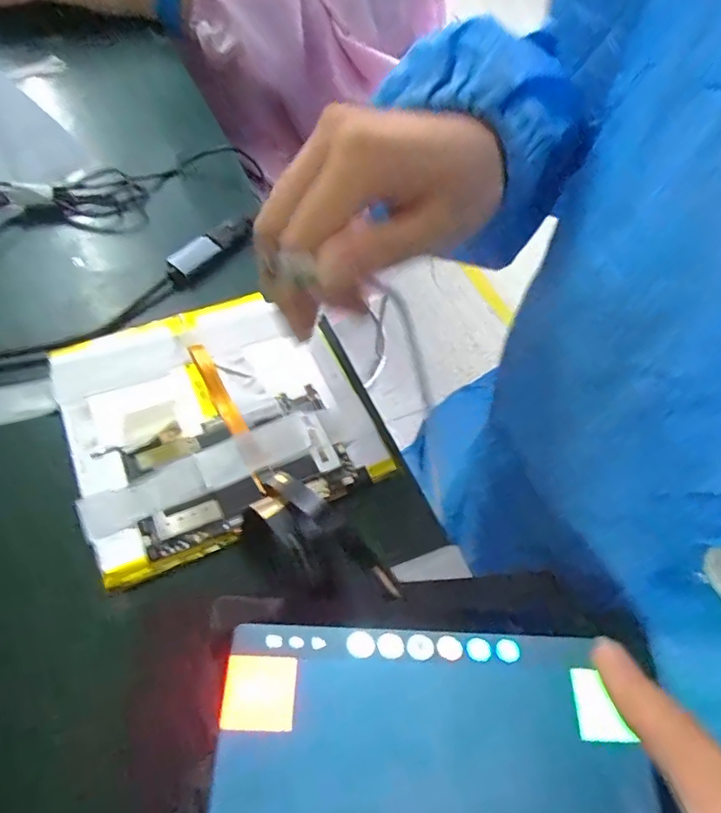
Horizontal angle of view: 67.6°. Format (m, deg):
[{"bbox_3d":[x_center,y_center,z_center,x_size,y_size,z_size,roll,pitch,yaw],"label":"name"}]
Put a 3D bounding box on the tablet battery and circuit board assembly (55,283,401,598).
[{"bbox_3d":[-0.068,0.002,0.251,0.127,0.005,0.122,-21,61,-17],"label":"tablet battery and circuit board assembly"}]

